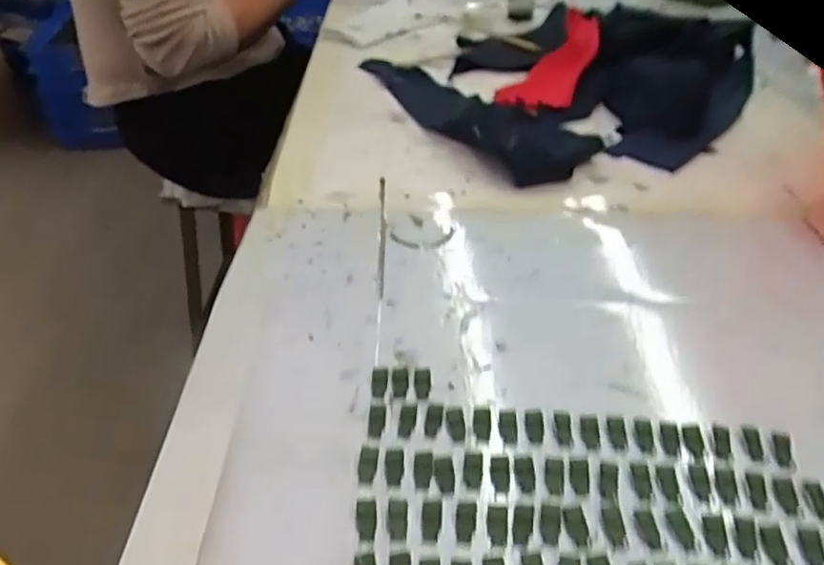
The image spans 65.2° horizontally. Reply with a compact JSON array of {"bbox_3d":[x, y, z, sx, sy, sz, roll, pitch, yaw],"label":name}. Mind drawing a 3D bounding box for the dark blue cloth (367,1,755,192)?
[{"bbox_3d":[0.126,-0.176,0.513,0.290,0.040,0.253,-27,46,-31],"label":"dark blue cloth"}]

